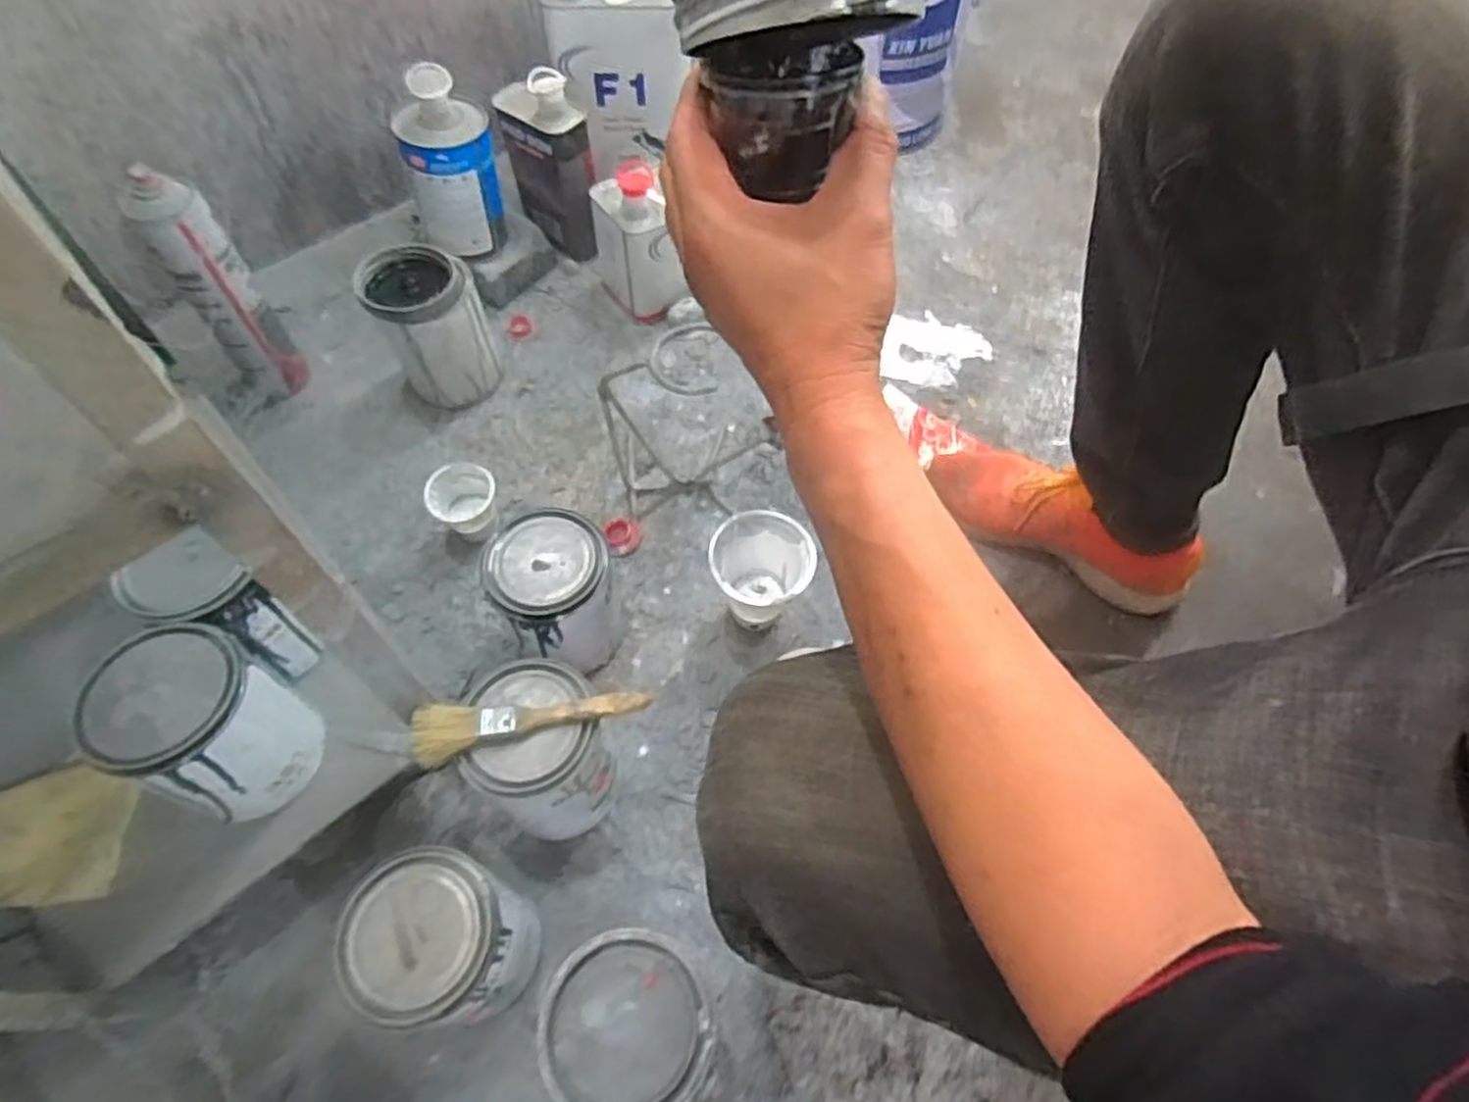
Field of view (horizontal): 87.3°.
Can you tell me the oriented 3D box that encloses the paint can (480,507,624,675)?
[{"bbox_3d":[-0.158,0.043,0.697,0.099,0.140,0.097,1,60,-1],"label":"paint can"}]

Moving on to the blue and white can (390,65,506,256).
[{"bbox_3d":[-0.319,-0.436,0.873,0.100,0.184,0.086,-13,60,-8],"label":"blue and white can"}]

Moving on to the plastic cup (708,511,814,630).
[{"bbox_3d":[0.024,0.026,0.726,0.088,0.106,0.095,1,60,-1],"label":"plastic cup"}]

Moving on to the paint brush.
[{"bbox_3d":[-0.146,0.125,0.554,0.165,0.010,0.042,-4,59,-3],"label":"paint brush"}]

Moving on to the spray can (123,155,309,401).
[{"bbox_3d":[-0.526,-0.268,0.799,0.060,0.247,0.067,-5,60,-4],"label":"spray can"}]

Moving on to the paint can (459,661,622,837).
[{"bbox_3d":[-0.149,0.160,0.624,0.103,0.145,0.114,-15,62,-10],"label":"paint can"}]

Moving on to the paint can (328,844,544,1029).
[{"bbox_3d":[-0.204,0.281,0.554,0.104,0.140,0.101,0,59,0],"label":"paint can"}]

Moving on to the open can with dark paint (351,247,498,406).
[{"bbox_3d":[-0.328,-0.245,0.847,0.112,0.151,0.097,-23,63,-14],"label":"open can with dark paint"}]

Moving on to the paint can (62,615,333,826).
[{"bbox_3d":[-0.379,0.127,0.561,0.099,0.129,0.099,0,59,0],"label":"paint can"}]

